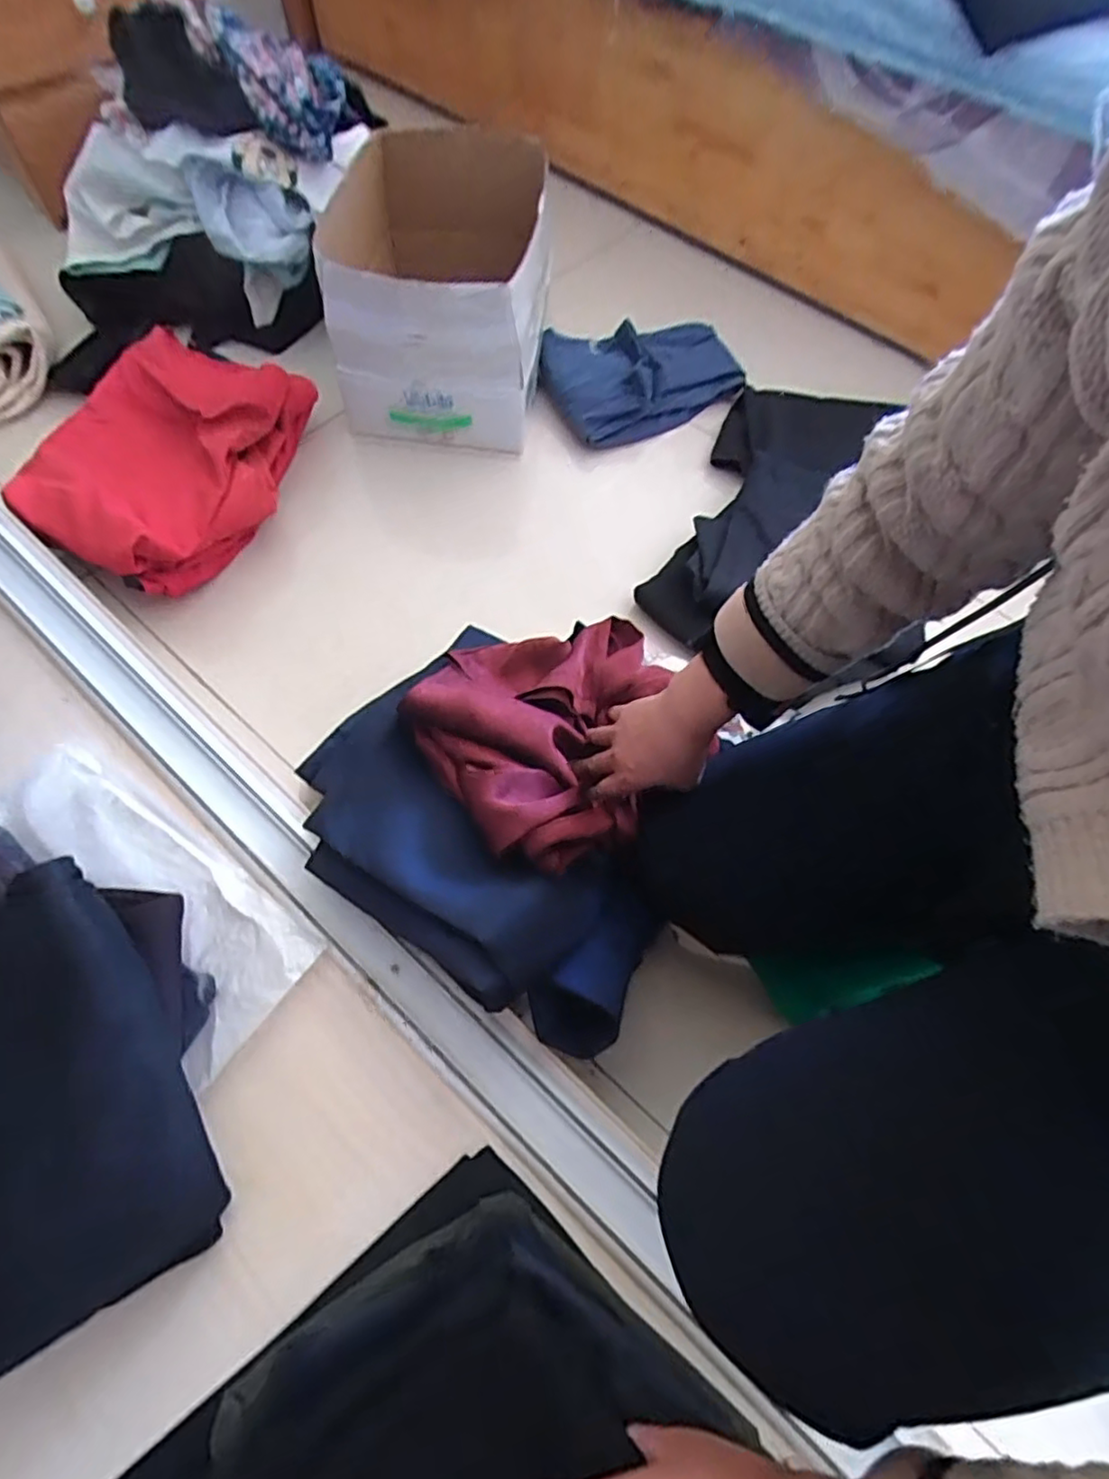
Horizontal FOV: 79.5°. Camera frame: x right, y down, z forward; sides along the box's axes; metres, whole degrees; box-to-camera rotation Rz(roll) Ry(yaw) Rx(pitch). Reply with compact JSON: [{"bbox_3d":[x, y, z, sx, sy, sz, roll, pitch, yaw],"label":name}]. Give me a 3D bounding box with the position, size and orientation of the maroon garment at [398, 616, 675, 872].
[{"bbox_3d":[-0.015,-0.022,0.631,0.212,0.079,0.280,13,64,3],"label":"maroon garment"}]

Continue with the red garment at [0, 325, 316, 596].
[{"bbox_3d":[-0.499,-0.379,0.878,0.265,0.123,0.386,20,64,7],"label":"red garment"}]

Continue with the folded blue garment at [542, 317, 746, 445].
[{"bbox_3d":[0.135,-0.575,1.038,0.300,0.080,0.204,-22,67,-13],"label":"folded blue garment"}]

